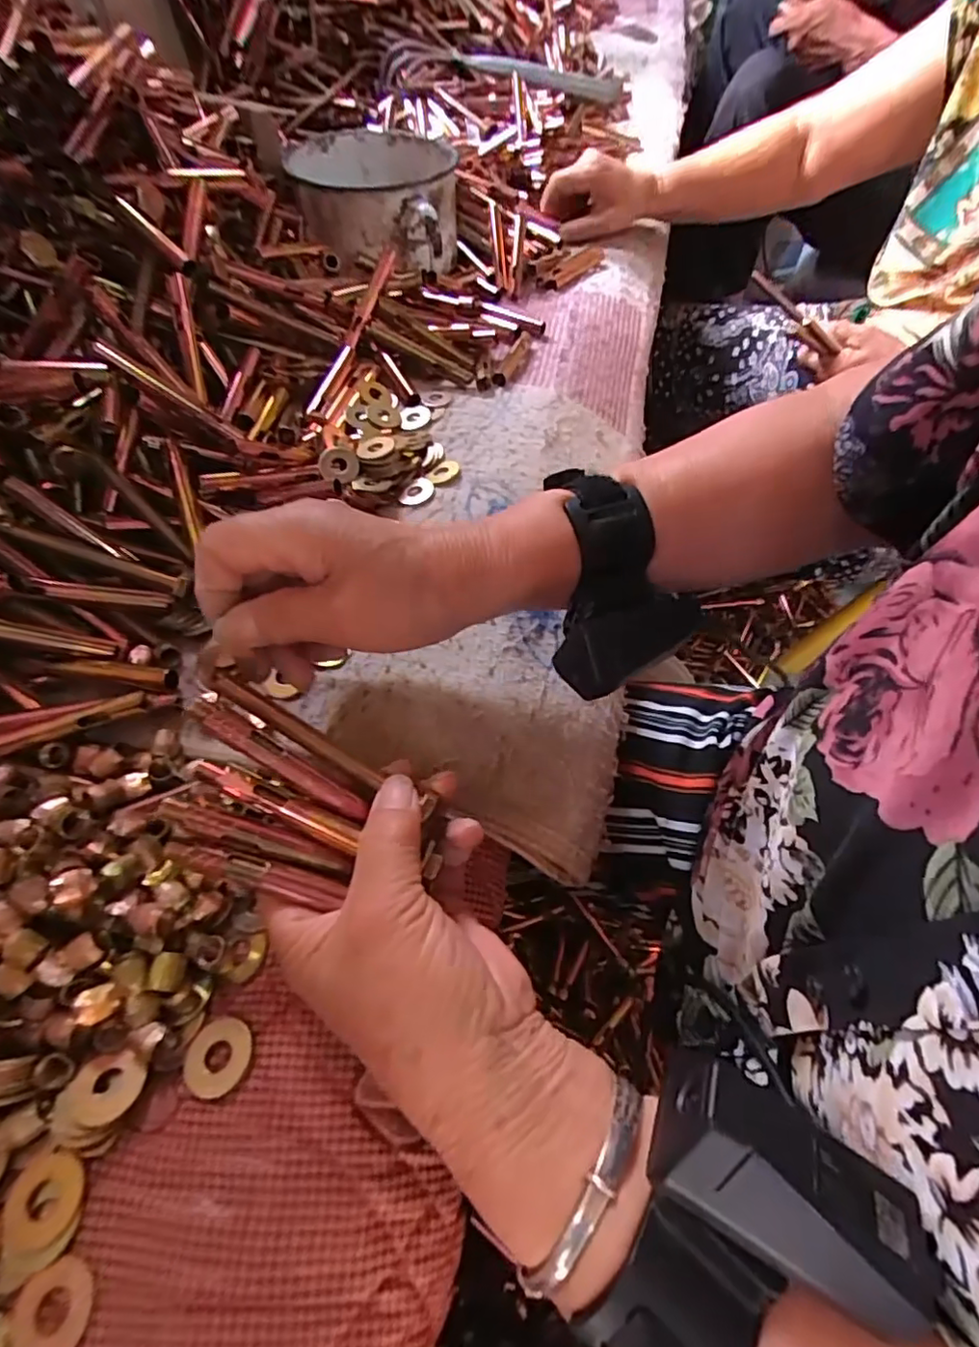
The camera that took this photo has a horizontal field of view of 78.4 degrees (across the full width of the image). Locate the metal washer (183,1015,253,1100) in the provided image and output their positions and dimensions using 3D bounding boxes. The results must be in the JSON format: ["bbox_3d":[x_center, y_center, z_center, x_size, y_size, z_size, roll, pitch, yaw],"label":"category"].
[{"bbox_3d":[-0.100,0.139,0.219,0.025,0.005,0.024,9,62,9],"label":"metal washer"}]

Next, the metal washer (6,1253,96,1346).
[{"bbox_3d":[-0.135,0.196,0.183,0.024,0.004,0.025,-2,61,3],"label":"metal washer"}]

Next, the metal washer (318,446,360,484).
[{"bbox_3d":[-0.095,-0.131,0.379,0.024,0.004,0.025,1,76,-4],"label":"metal washer"}]

